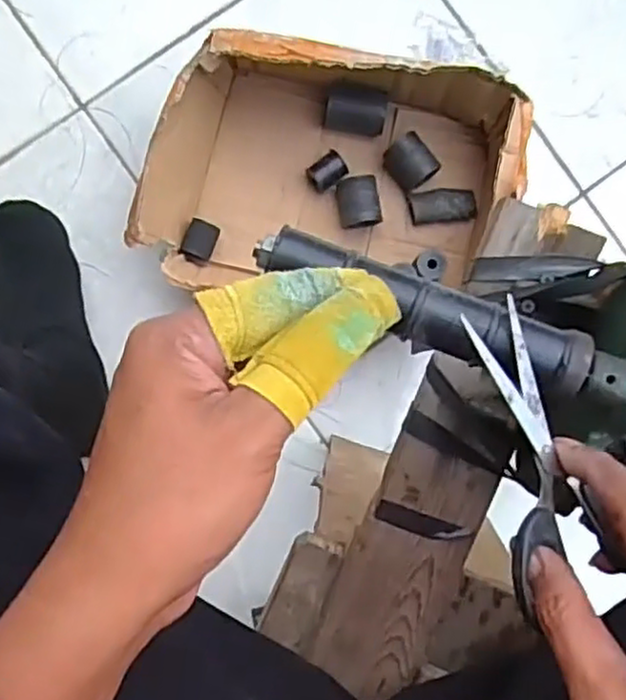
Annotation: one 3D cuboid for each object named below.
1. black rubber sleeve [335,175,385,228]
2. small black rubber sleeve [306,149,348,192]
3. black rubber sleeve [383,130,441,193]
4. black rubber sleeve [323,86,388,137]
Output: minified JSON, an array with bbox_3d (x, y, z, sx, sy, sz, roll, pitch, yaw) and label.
[{"bbox_3d":[0.050,-0.159,0.782,0.044,0.030,0.050,-4,88,-2],"label":"black rubber sleeve"},{"bbox_3d":[0.015,-0.193,0.784,0.041,0.028,0.030,-35,90,-3],"label":"small black rubber sleeve"},{"bbox_3d":[0.106,-0.202,0.787,0.048,0.036,0.058,-41,90,-3],"label":"black rubber sleeve"},{"bbox_3d":[0.048,-0.255,0.782,0.071,0.037,0.045,5,88,-2],"label":"black rubber sleeve"}]

